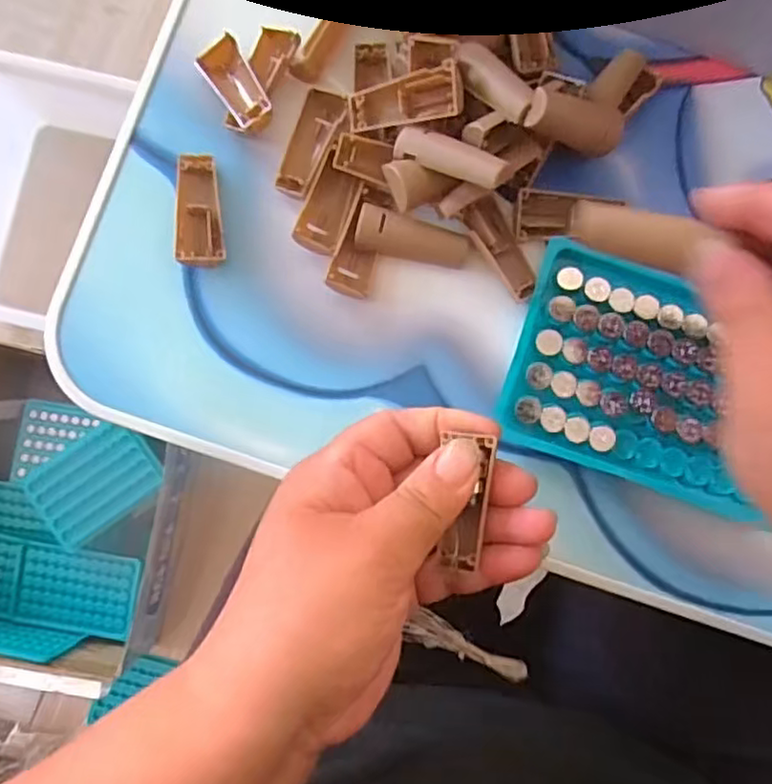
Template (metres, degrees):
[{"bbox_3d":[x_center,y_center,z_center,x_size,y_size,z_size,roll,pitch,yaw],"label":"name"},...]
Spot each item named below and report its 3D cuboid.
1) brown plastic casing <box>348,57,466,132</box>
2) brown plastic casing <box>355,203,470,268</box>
[{"bbox_3d":[0.008,-0.124,0.284,0.051,0.009,0.020,-1,80,29],"label":"brown plastic casing"},{"bbox_3d":[0.012,-0.068,0.294,0.050,0.010,0.017,10,85,-1],"label":"brown plastic casing"}]

